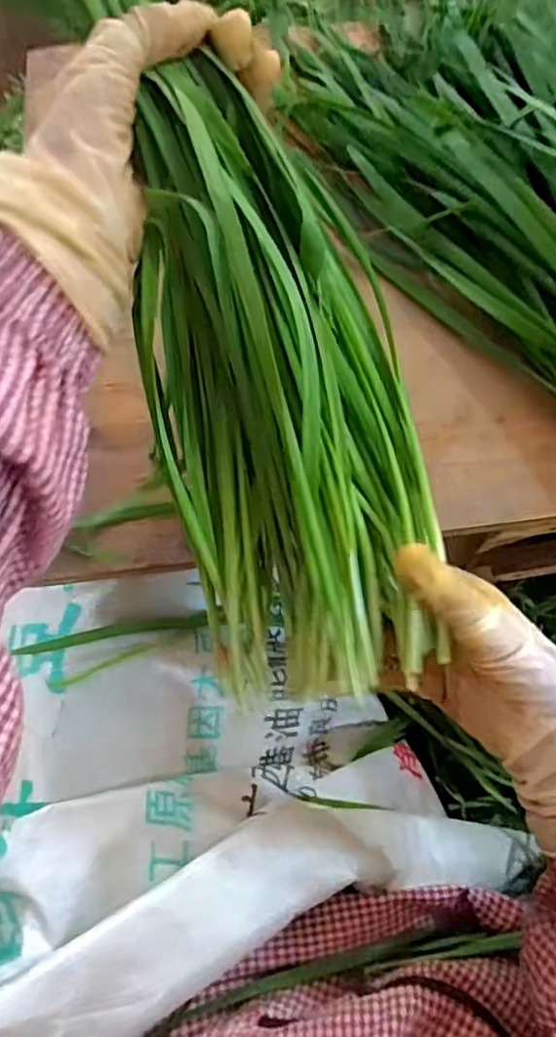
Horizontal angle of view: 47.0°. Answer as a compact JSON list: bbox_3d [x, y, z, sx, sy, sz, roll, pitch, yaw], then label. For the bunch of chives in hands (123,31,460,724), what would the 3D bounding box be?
[{"bbox_3d":[-0.002,-0.056,0.279,0.109,0.048,0.264,-14,96,-5],"label":"bunch of chives in hands"}]

